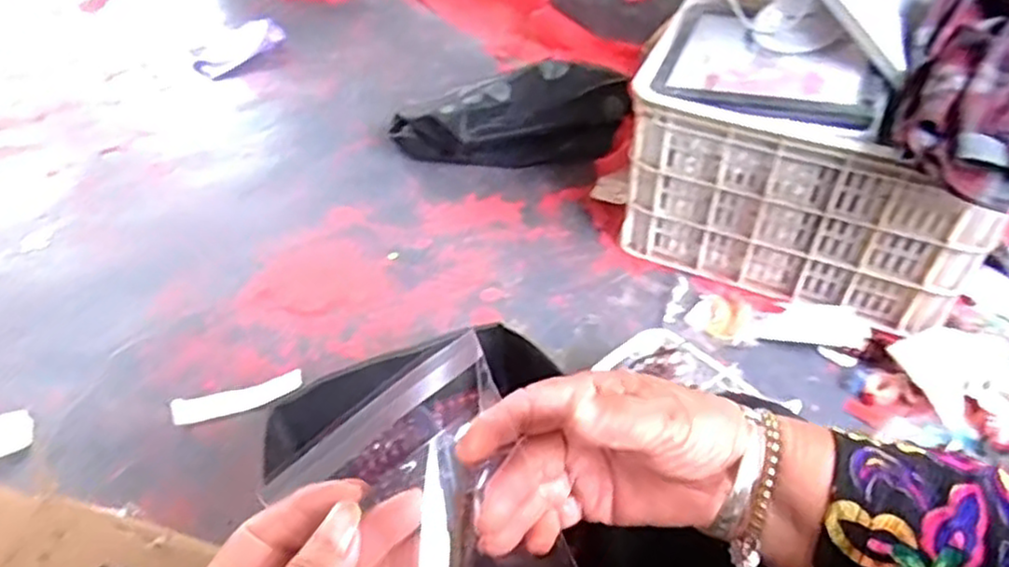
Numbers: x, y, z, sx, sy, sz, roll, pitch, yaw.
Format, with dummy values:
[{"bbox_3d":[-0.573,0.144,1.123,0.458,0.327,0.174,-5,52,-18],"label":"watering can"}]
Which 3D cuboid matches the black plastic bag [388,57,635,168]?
[{"bbox_3d":[0.023,-0.301,1.355,0.441,0.138,0.175,-14,47,-12],"label":"black plastic bag"}]

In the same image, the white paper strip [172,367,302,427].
[{"bbox_3d":[-0.372,0.161,1.013,0.177,0.011,0.044,-13,47,-10],"label":"white paper strip"}]

